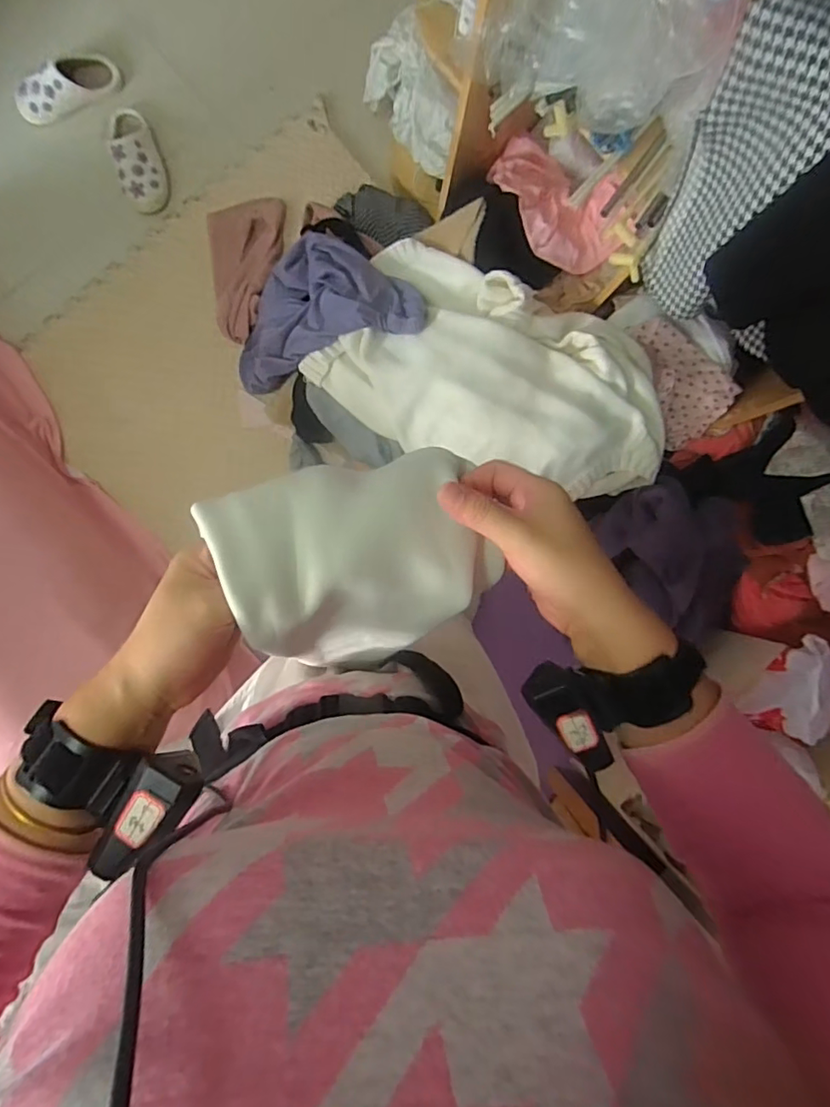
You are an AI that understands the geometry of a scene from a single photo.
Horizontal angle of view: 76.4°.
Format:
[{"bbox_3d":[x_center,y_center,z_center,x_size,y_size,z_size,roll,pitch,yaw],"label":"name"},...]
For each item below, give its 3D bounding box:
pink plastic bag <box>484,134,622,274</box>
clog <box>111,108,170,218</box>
[{"bbox_3d":[0.314,-0.784,1.185,0.334,0.075,0.221,33,88,-5],"label":"pink plastic bag"},{"bbox_3d":[-0.708,-1.012,1.338,0.114,0.081,0.279,-14,92,-5],"label":"clog"}]

